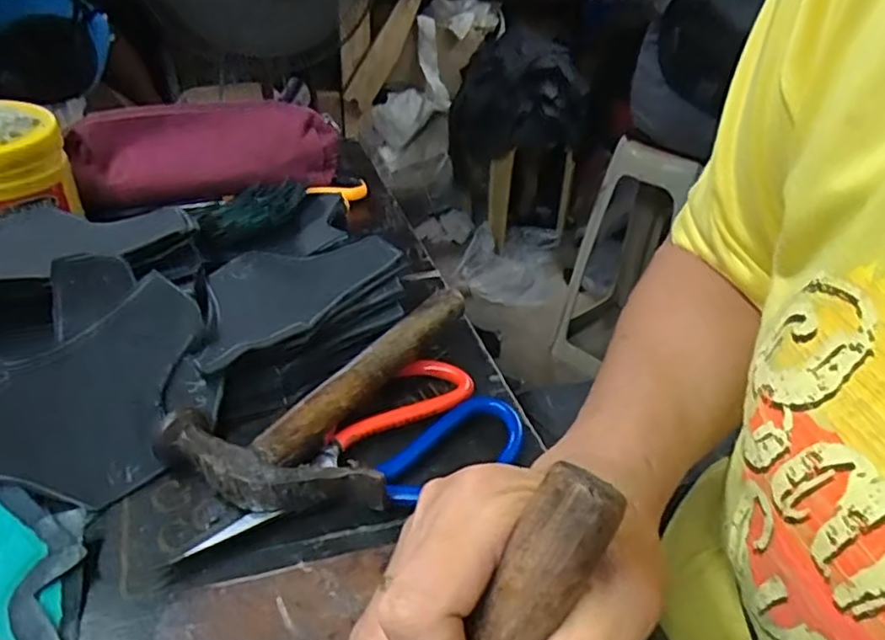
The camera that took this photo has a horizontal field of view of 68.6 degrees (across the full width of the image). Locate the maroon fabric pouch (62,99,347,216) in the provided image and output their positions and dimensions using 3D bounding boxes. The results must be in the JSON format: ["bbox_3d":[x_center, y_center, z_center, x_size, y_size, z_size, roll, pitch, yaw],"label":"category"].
[{"bbox_3d":[-0.201,-0.145,0.560,0.216,0.071,0.052,-10,38,-14],"label":"maroon fabric pouch"}]

